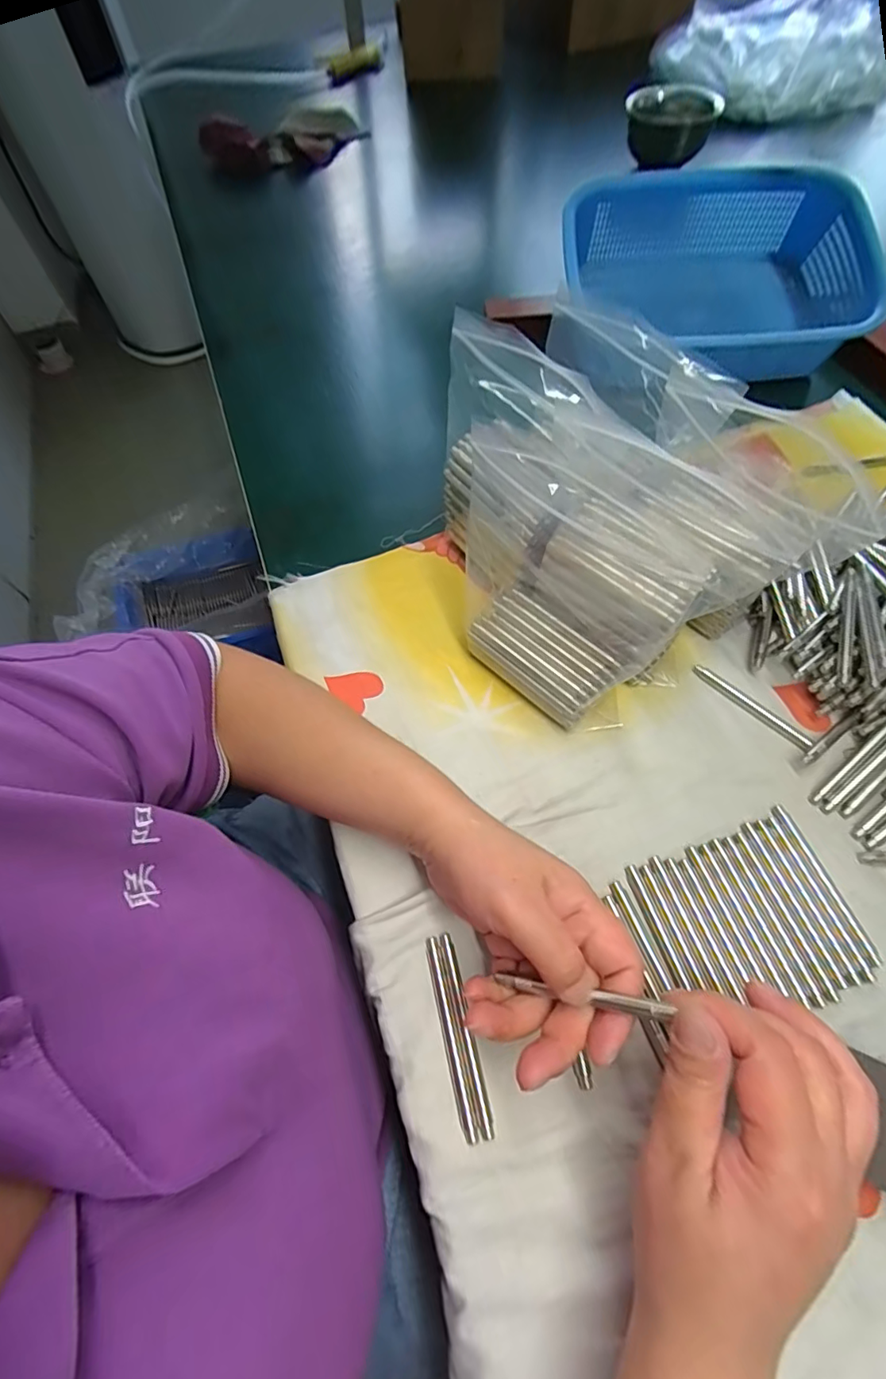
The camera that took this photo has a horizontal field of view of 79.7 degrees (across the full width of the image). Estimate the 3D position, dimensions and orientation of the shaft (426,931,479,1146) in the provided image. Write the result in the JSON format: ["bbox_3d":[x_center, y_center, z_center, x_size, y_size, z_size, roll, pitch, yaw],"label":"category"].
[{"bbox_3d":[0.003,0.183,0.283,0.008,0.004,0.093,-13,61,-5],"label":"shaft"}]

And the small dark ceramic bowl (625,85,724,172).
[{"bbox_3d":[0.319,-0.792,0.758,0.128,0.067,0.119,12,62,9],"label":"small dark ceramic bowl"}]

